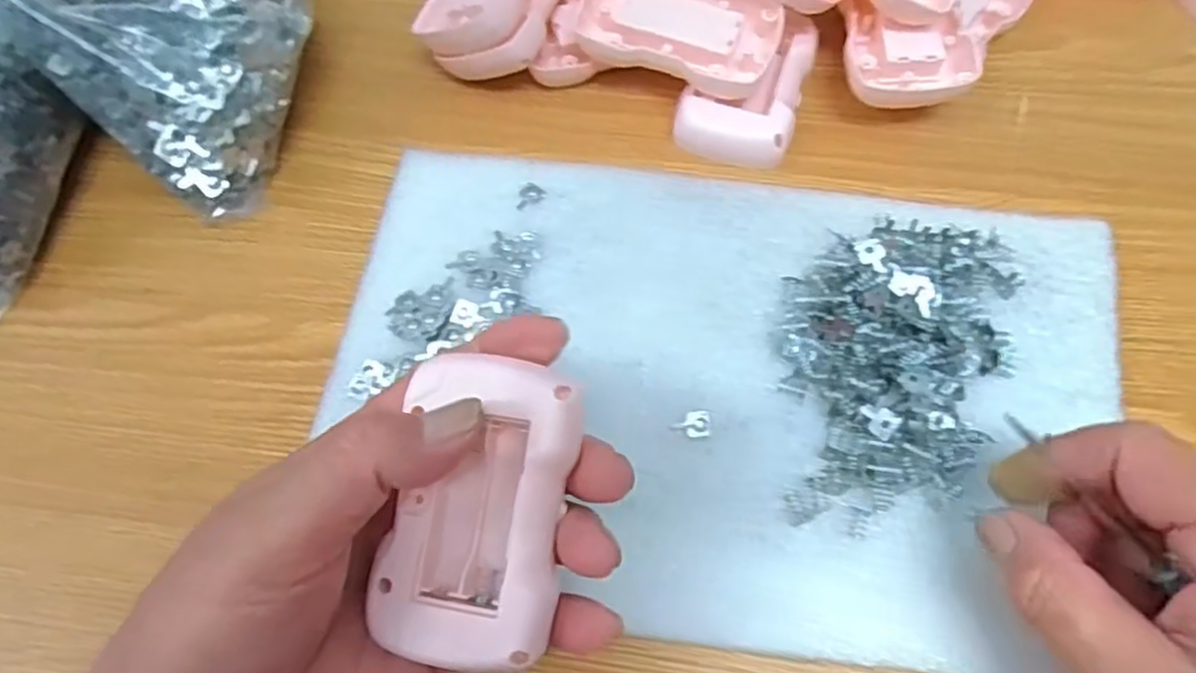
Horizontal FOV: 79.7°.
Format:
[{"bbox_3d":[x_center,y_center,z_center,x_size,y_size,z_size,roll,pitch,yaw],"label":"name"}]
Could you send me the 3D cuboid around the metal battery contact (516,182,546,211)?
[{"bbox_3d":[-0.030,-0.061,0.311,0.010,0.004,0.014,30,71,12],"label":"metal battery contact"}]

